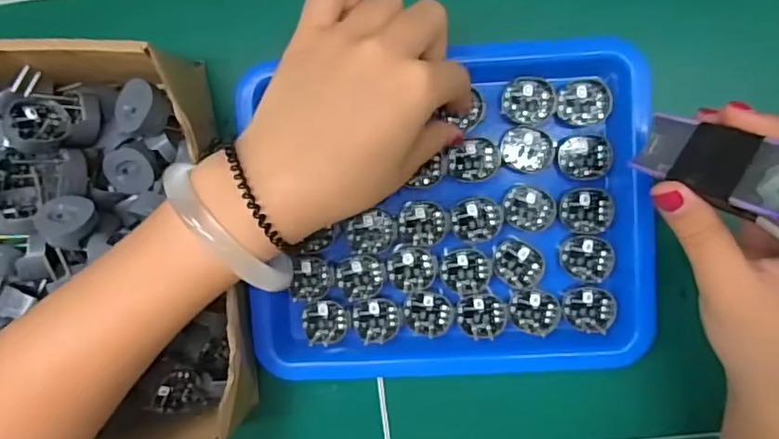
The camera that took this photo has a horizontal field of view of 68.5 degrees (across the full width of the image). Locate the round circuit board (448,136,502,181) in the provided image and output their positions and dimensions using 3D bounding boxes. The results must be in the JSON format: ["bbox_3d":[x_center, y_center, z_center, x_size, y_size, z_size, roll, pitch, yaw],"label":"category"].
[{"bbox_3d":[0.047,-0.033,0.315,0.029,0.004,0.023,-13,94,3],"label":"round circuit board"}]

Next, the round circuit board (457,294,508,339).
[{"bbox_3d":[0.052,0.055,0.322,0.026,0.004,0.025,-2,94,2],"label":"round circuit board"}]

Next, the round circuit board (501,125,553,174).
[{"bbox_3d":[0.076,-0.038,0.314,0.028,0.004,0.025,12,95,1],"label":"round circuit board"}]

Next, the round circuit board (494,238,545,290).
[{"bbox_3d":[0.072,0.025,0.318,0.027,0.004,0.027,-2,94,2],"label":"round circuit board"}]

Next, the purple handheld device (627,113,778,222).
[{"bbox_3d":[0.130,-0.019,0.222,0.010,0.079,0.027,30,96,-36],"label":"purple handheld device"}]

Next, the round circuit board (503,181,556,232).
[{"bbox_3d":[0.078,-0.006,0.315,0.028,0.004,0.025,21,95,0],"label":"round circuit board"}]

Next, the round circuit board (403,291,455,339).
[{"bbox_3d":[0.022,0.054,0.323,0.028,0.004,0.025,-1,94,2],"label":"round circuit board"}]

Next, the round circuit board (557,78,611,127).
[{"bbox_3d":[0.105,-0.063,0.309,0.027,0.004,0.024,-1,94,2],"label":"round circuit board"}]

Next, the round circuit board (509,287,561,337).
[{"bbox_3d":[0.081,0.052,0.319,0.028,0.004,0.024,15,95,1],"label":"round circuit board"}]

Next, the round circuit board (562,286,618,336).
[{"bbox_3d":[0.111,0.050,0.318,0.028,0.006,0.025,9,94,1],"label":"round circuit board"}]

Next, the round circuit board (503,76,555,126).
[{"bbox_3d":[0.076,-0.064,0.311,0.028,0.004,0.024,2,94,2],"label":"round circuit board"}]

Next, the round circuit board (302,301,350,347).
[{"bbox_3d":[-0.037,0.059,0.326,0.025,0.004,0.024,0,94,2],"label":"round circuit board"}]

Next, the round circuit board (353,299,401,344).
[{"bbox_3d":[-0.007,0.058,0.324,0.026,0.004,0.024,0,94,2],"label":"round circuit board"}]

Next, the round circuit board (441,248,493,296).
[{"bbox_3d":[0.043,0.030,0.320,0.027,0.004,0.025,-2,94,2],"label":"round circuit board"}]

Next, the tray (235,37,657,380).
[{"bbox_3d":[0.032,-0.003,0.315,0.213,0.022,0.181,0,94,2],"label":"tray"}]

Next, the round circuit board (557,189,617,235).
[{"bbox_3d":[0.108,-0.005,0.314,0.028,0.004,0.025,-3,94,2],"label":"round circuit board"}]

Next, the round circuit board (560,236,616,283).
[{"bbox_3d":[0.110,0.022,0.317,0.028,0.004,0.025,8,94,1],"label":"round circuit board"}]

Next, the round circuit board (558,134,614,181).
[{"bbox_3d":[0.107,-0.034,0.312,0.028,0.004,0.024,-2,94,2],"label":"round circuit board"}]

